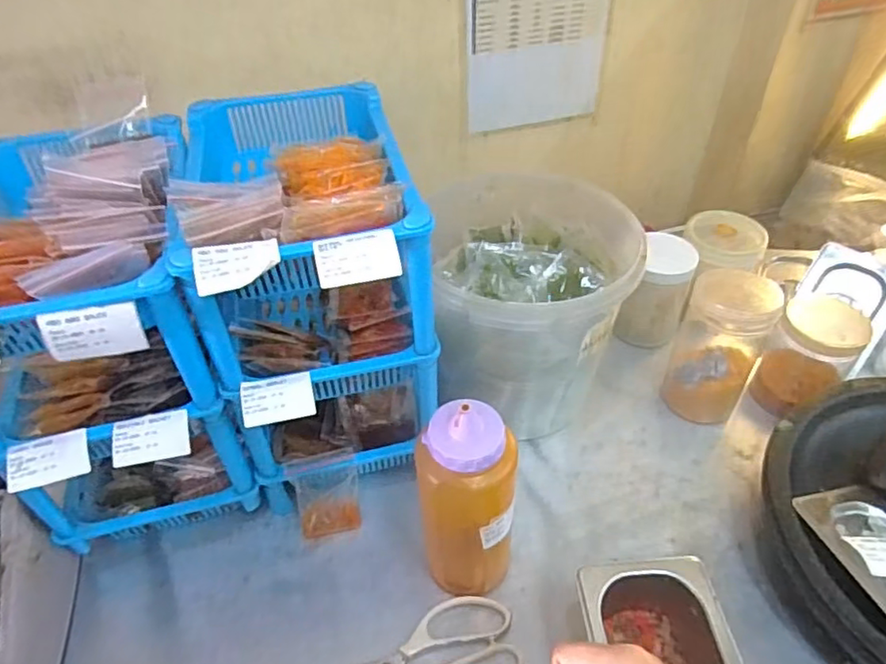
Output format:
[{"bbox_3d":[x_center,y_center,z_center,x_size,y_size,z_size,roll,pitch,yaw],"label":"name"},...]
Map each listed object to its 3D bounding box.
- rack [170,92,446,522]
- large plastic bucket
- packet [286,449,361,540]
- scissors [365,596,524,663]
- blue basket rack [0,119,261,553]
[{"bbox_3d":[-0.131,-0.050,0.629,0.208,0.324,0.324,-14,45,-12],"label":"rack"},{"bbox_3d":[0.094,-0.021,0.720,0.232,0.231,0.247,-2,44,0],"label":"large plastic bucket"},{"bbox_3d":[-0.120,0.169,0.633,0.066,0.088,0.016,-10,10,-13],"label":"packet"},{"bbox_3d":[-0.029,0.291,0.546,0.191,0.016,0.078,-6,44,-4],"label":"scissors"},{"bbox_3d":[-0.318,0.007,0.603,0.206,0.346,0.309,-14,45,-12],"label":"blue basket rack"}]

